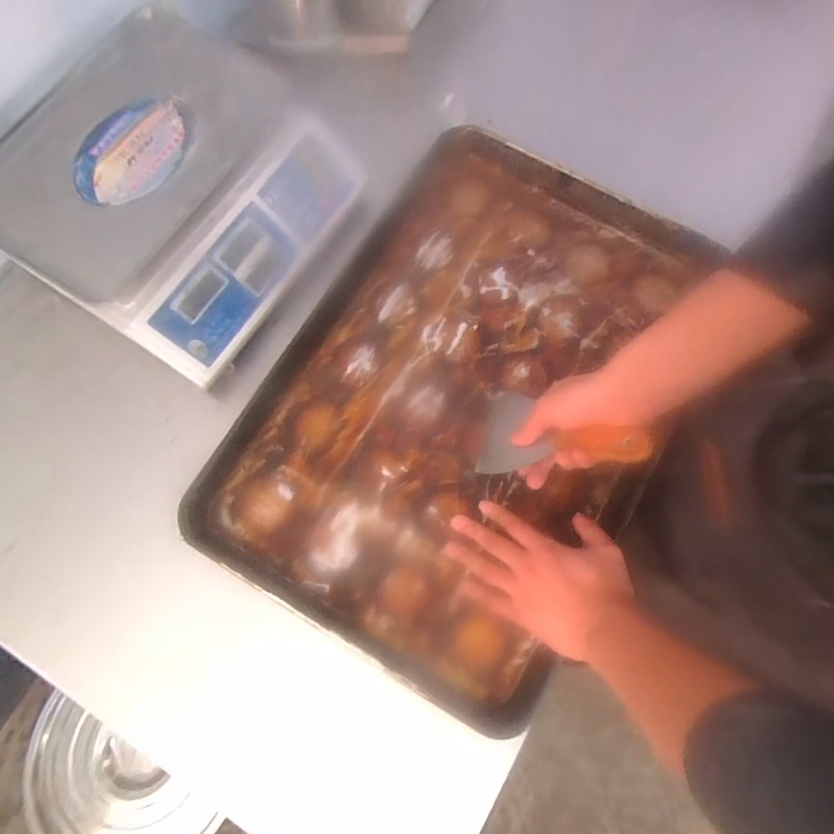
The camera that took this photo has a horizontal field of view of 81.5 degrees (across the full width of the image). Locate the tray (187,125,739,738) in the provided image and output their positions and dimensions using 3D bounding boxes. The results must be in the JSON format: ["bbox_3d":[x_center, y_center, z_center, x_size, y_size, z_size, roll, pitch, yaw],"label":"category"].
[{"bbox_3d":[0.061,-0.042,0.561,0.408,0.057,0.610,28,78,6],"label":"tray"}]

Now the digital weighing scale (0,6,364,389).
[{"bbox_3d":[-0.278,-0.269,0.547,0.322,0.106,0.343,33,77,7],"label":"digital weighing scale"}]

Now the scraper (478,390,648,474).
[{"bbox_3d":[0.142,0.017,0.493,0.026,0.185,0.093,24,74,-32],"label":"scraper"}]

